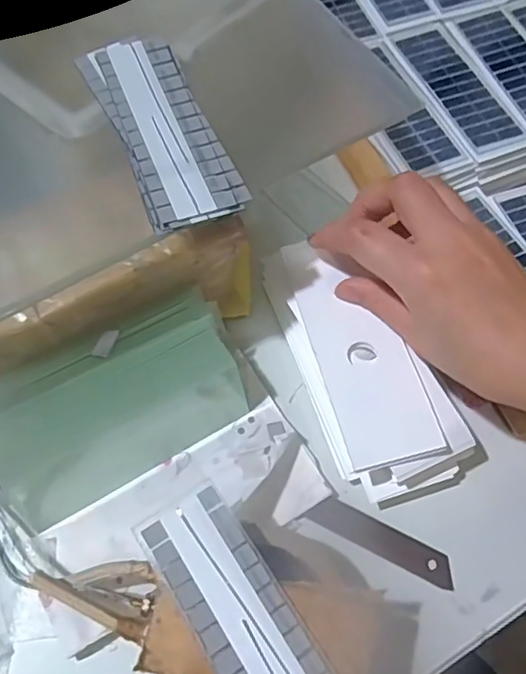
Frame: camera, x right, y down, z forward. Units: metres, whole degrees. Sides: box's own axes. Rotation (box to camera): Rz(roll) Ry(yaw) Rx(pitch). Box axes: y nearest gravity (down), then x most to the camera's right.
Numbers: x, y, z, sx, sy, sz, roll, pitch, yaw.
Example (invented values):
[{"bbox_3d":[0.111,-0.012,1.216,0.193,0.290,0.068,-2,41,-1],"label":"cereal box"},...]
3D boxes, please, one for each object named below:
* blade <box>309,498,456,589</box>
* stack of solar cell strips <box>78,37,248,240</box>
[{"bbox_3d":[0.067,0.113,0.325,0.083,0.004,0.018,25,65,10],"label":"blade"},{"bbox_3d":[-0.053,-0.111,0.302,0.049,0.009,0.127,-22,66,-13],"label":"stack of solar cell strips"}]

